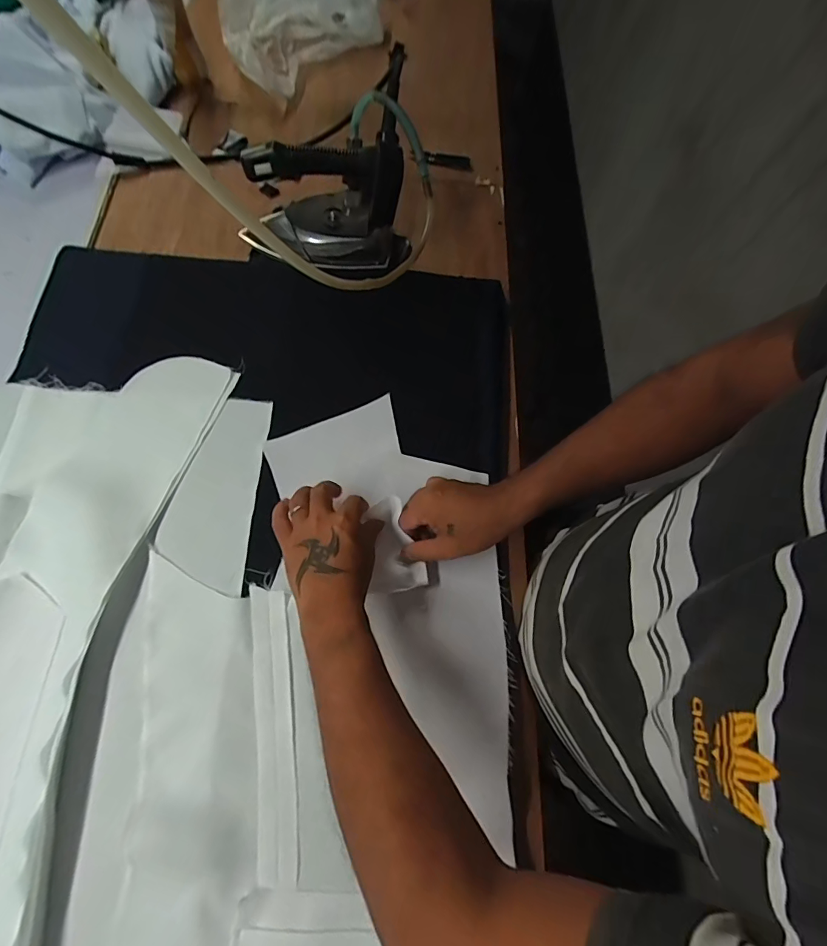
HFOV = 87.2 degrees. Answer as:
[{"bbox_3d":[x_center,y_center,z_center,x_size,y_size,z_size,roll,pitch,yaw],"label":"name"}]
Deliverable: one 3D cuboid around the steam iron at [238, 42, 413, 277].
[{"bbox_3d":[-0.115,-0.375,0.563,0.219,0.158,0.137,-9,71,-9],"label":"steam iron"}]

